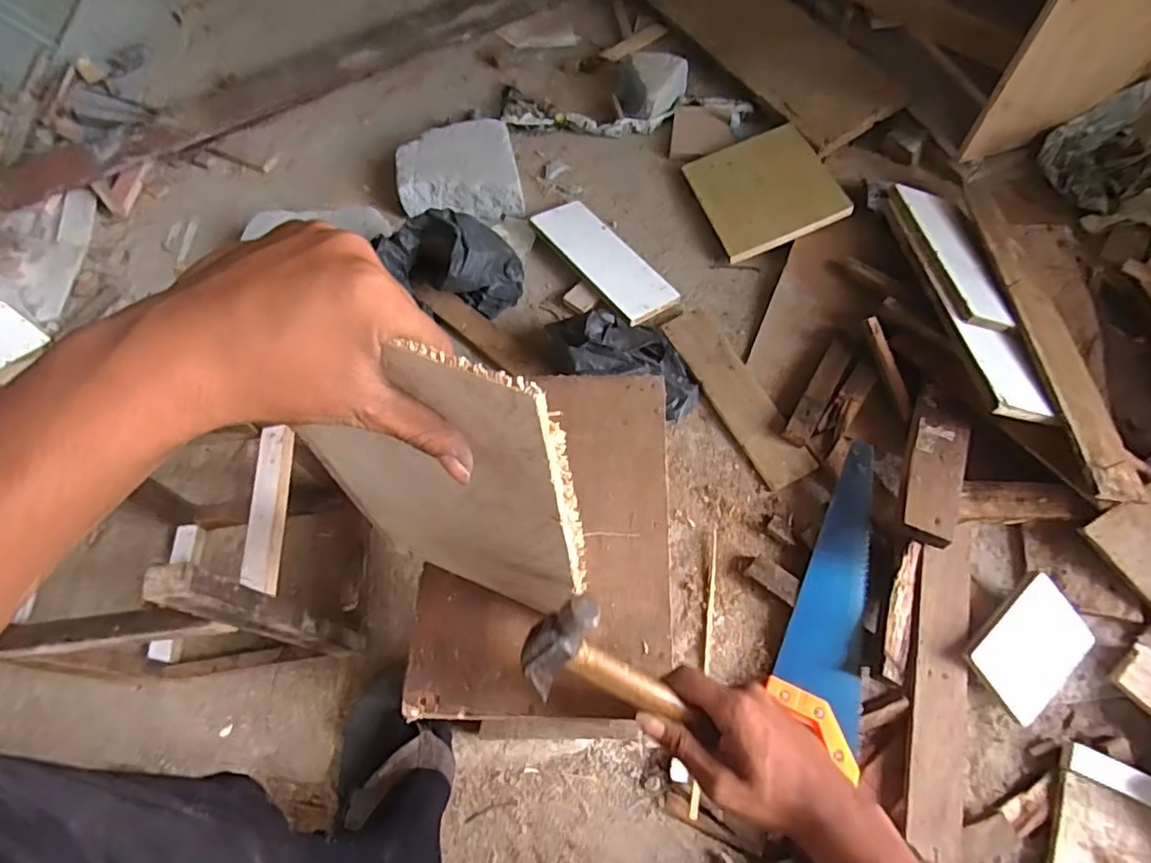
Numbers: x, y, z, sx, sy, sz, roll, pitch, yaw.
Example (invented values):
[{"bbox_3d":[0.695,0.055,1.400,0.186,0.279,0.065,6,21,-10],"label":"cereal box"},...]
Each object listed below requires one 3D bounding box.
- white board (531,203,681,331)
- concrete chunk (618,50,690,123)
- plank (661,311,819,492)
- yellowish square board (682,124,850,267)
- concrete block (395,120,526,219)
[{"bbox_3d":[0.044,-0.272,0.935,0.101,0.021,0.262,-33,66,-12],"label":"white board"},{"bbox_3d":[0.132,-0.640,1.093,0.131,0.063,0.126,-2,63,3],"label":"concrete chunk"},{"bbox_3d":[0.227,-0.054,0.839,0.072,0.015,0.289,-25,64,-9],"label":"plank"},{"bbox_3d":[0.307,-0.402,0.976,0.200,0.015,0.232,-19,63,5],"label":"yellowish square board"},{"bbox_3d":[-0.204,-0.448,1.026,0.204,0.063,0.191,-11,63,-2],"label":"concrete block"}]

